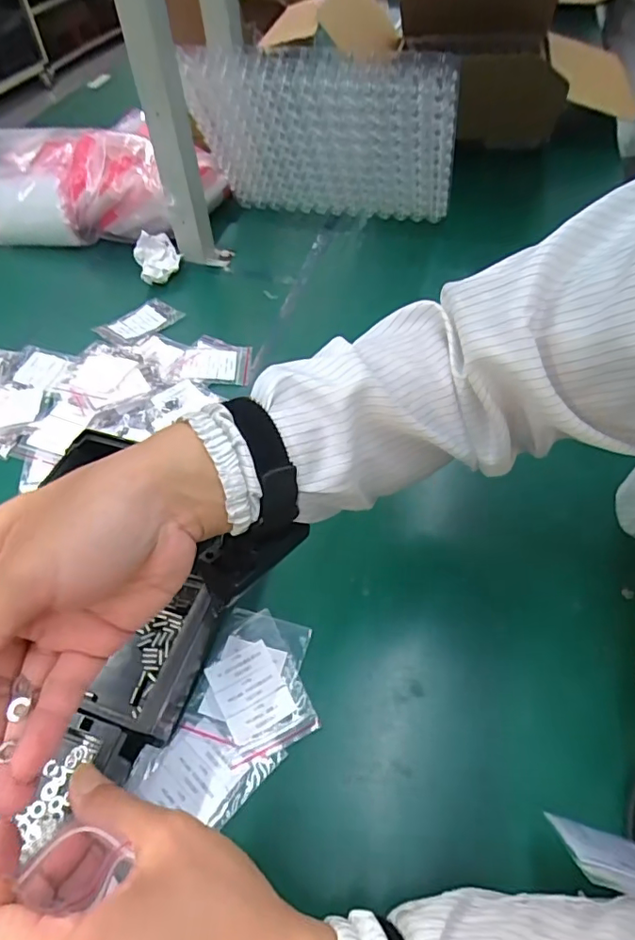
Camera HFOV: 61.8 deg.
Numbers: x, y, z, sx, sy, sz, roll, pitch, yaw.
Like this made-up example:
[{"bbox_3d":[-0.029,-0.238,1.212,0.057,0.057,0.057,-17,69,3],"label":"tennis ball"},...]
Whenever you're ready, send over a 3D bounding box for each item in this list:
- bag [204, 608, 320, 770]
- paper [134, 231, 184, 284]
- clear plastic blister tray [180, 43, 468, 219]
[{"bbox_3d":[-0.047,0.164,0.407,0.065,0.005,0.097,-20,54,-13],"label":"bag"},{"bbox_3d":[-0.224,-0.300,0.752,0.064,0.045,0.070,-19,54,-13],"label":"paper"},{"bbox_3d":[0.007,-0.431,0.705,0.354,0.259,0.032,17,81,18],"label":"clear plastic blister tray"}]

